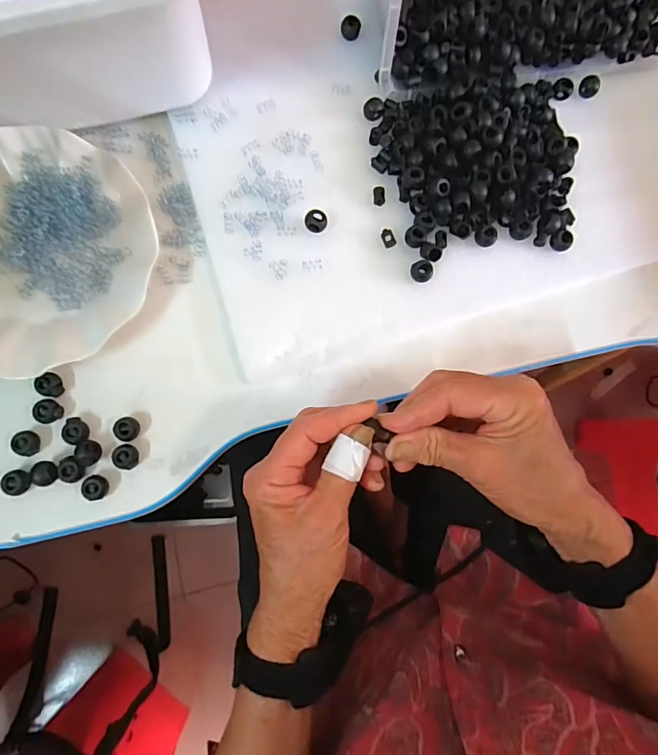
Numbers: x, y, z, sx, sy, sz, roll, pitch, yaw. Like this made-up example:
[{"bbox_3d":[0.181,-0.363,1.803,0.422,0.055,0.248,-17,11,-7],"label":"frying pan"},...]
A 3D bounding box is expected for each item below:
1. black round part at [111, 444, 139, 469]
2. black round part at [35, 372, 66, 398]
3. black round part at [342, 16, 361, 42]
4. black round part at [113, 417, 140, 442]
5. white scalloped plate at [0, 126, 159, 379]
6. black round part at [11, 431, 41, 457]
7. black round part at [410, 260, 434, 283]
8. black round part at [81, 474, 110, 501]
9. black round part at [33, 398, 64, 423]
[{"bbox_3d":[-0.149,0.058,0.332,0.017,0.011,0.017,0,85,-4],"label":"black round part"},{"bbox_3d":[-0.206,0.005,0.334,0.015,0.019,0.018,9,85,-3],"label":"black round part"},{"bbox_3d":[0.020,-0.313,0.405,0.017,0.011,0.017,0,85,-4],"label":"black round part"},{"bbox_3d":[-0.149,0.038,0.335,0.017,0.014,0.018,0,85,-4],"label":"black round part"},{"bbox_3d":[-0.227,-0.097,0.339,0.176,0.021,0.179,0,85,-4],"label":"white scalloped plate"},{"bbox_3d":[-0.219,0.048,0.327,0.013,0.012,0.019,-21,87,-5],"label":"black round part"},{"bbox_3d":[0.076,-0.086,0.366,0.018,0.007,0.017,0,85,-4],"label":"black round part"},{"bbox_3d":[-0.169,0.079,0.326,0.014,0.014,0.018,-21,87,-5],"label":"black round part"},{"bbox_3d":[-0.205,0.025,0.332,0.014,0.017,0.018,-1,85,-4],"label":"black round part"}]

